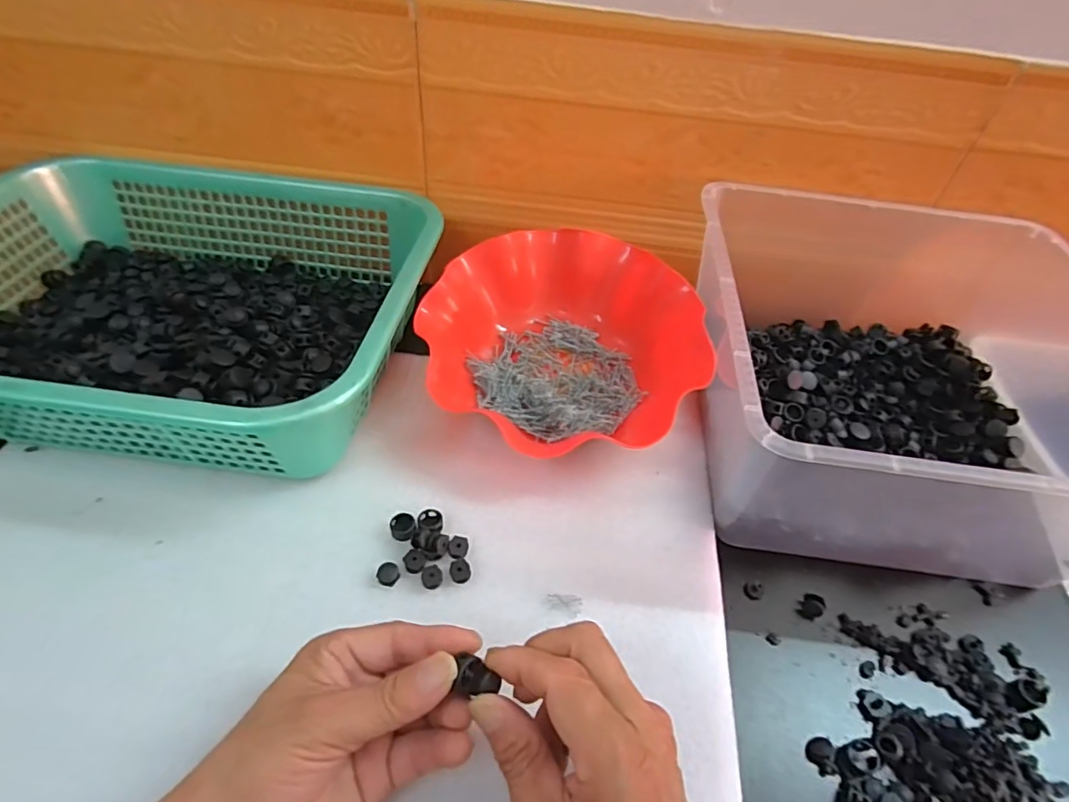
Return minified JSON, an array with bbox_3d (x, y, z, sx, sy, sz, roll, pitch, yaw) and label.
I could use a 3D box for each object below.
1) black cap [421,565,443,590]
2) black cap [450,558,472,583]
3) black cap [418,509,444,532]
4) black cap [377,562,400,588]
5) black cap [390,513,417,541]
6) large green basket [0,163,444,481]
[{"bbox_3d":[-0.066,0.113,0.356,0.013,0.008,0.013,2,51,-3],"label":"black cap"},{"bbox_3d":[-0.048,0.111,0.360,0.013,0.008,0.014,2,51,-3],"label":"black cap"},{"bbox_3d":[-0.071,0.083,0.383,0.016,0.010,0.016,2,51,-3],"label":"black cap"},{"bbox_3d":[-0.094,0.112,0.357,0.013,0.007,0.014,2,51,-3],"label":"black cap"},{"bbox_3d":[-0.090,0.087,0.378,0.017,0.011,0.019,-14,54,-16],"label":"black cap"},{"bbox_3d":[-0.283,-0.087,0.439,0.378,0.099,0.285,6,51,0],"label":"large green basket"}]

